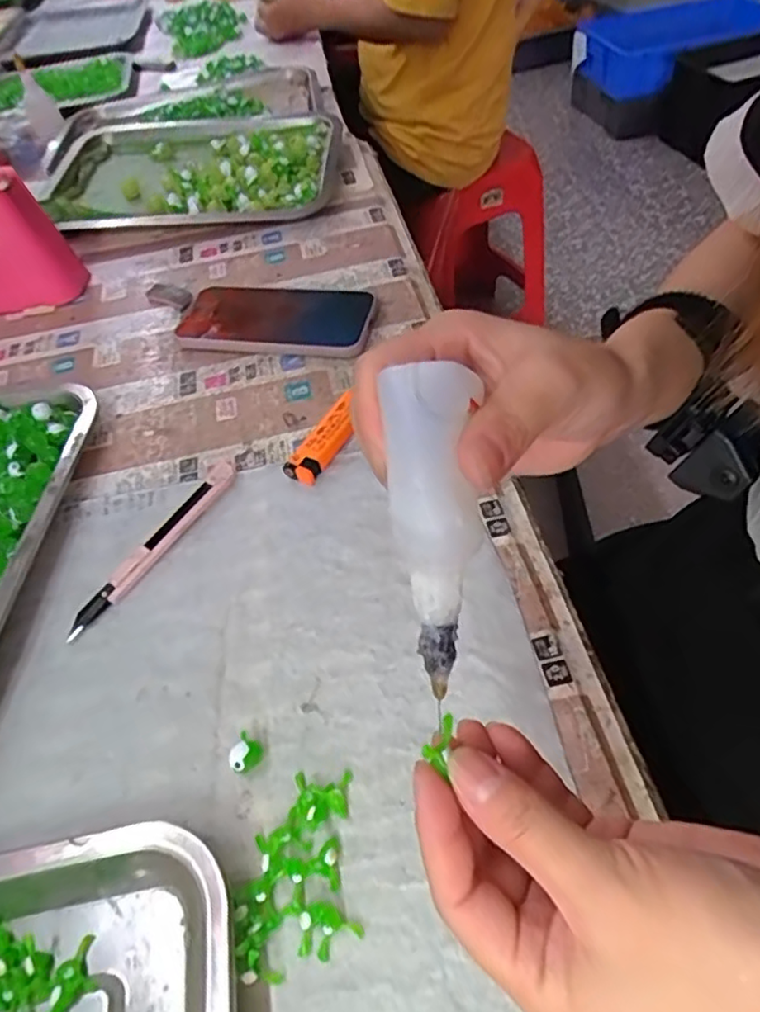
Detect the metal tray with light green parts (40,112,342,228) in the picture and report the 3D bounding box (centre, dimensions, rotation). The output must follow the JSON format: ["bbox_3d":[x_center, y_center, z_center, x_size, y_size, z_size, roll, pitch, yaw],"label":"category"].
[{"bbox_3d":[-0.193,-0.364,0.673,0.301,0.028,0.214,-3,50,4],"label":"metal tray with light green parts"}]

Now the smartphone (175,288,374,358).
[{"bbox_3d":[-0.090,-0.156,0.524,0.168,0.017,0.085,4,51,10],"label":"smartphone"}]

